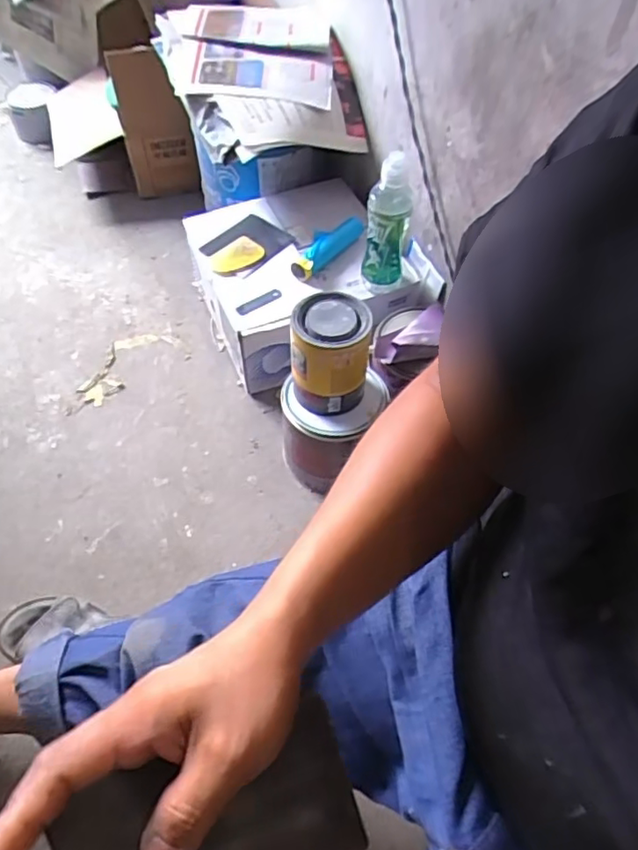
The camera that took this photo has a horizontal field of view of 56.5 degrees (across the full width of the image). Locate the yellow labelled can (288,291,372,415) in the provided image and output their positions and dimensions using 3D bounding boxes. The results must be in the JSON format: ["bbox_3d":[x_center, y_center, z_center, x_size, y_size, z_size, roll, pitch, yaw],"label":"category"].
[{"bbox_3d":[0.015,-0.101,0.838,0.104,0.137,0.103,2,54,-2],"label":"yellow labelled can"}]

